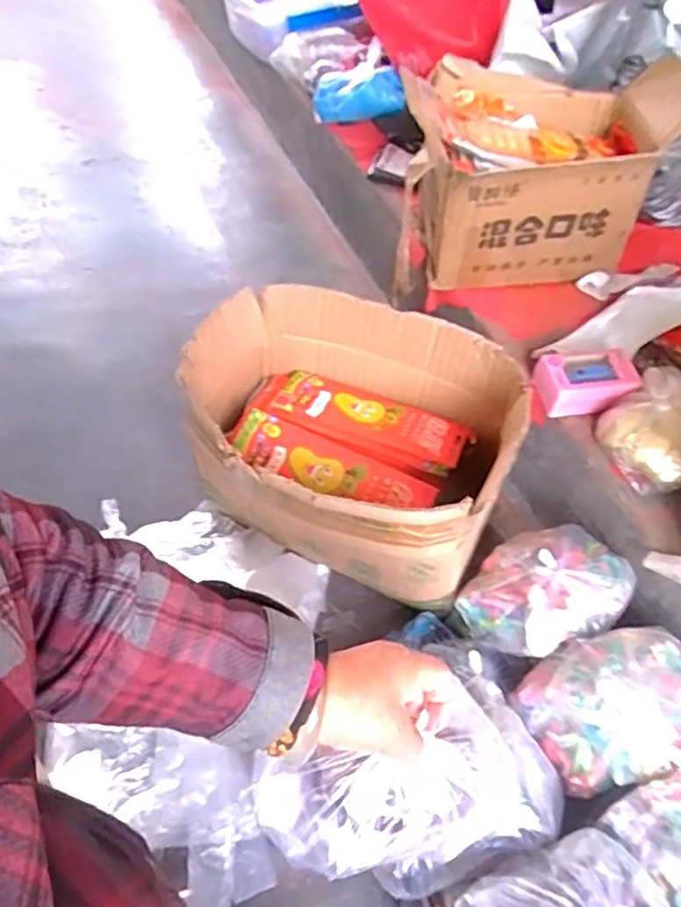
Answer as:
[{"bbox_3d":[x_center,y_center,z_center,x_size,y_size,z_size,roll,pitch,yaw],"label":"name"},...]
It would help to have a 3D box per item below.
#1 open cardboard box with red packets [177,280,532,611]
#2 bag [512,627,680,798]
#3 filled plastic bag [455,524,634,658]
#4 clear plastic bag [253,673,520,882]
[{"bbox_3d":[0.007,-0.014,0.773,0.363,0.210,0.273,16,54,10],"label":"open cardboard box with red packets"},{"bbox_3d":[0.284,0.253,0.652,0.173,0.078,0.137,-20,56,-16],"label":"bag"},{"bbox_3d":[0.235,0.152,0.731,0.182,0.075,0.129,-18,55,-15],"label":"filled plastic bag"},{"bbox_3d":[0.041,0.235,0.451,0.188,0.073,0.084,-7,53,-13],"label":"clear plastic bag"}]

